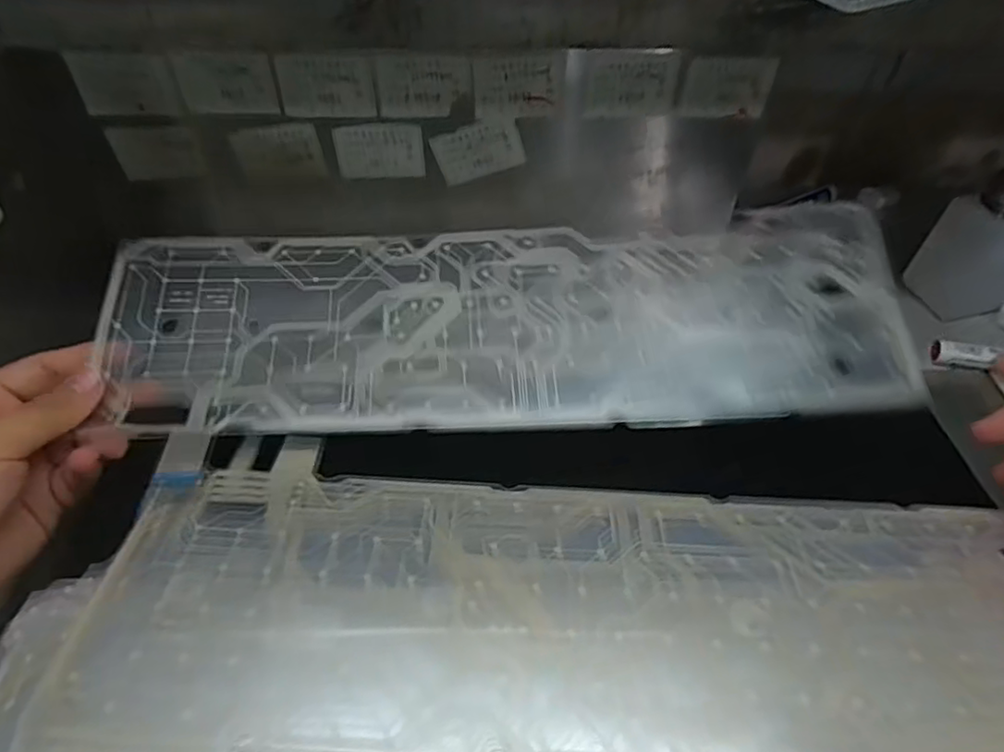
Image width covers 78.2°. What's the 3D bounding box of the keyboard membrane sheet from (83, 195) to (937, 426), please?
[{"bbox_3d":[0.005,-0.031,0.336,0.418,0.011,0.119,-3,65,-2],"label":"keyboard membrane sheet"}]

